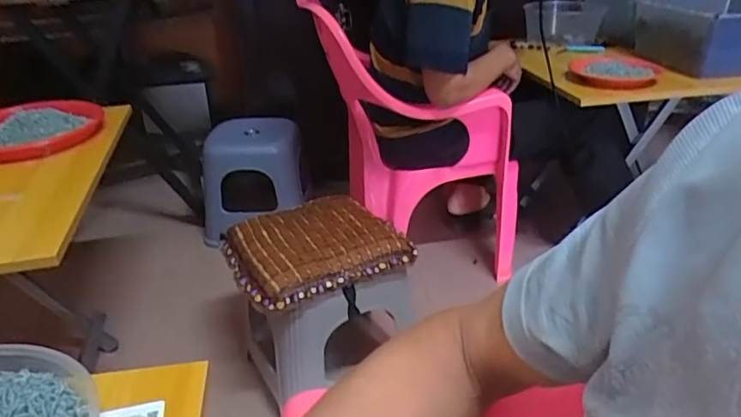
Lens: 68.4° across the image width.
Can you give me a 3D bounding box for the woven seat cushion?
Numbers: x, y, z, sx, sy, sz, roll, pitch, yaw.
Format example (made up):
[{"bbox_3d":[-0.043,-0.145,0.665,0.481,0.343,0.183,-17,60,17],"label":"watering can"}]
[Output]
[{"bbox_3d":[-0.099,0.069,0.996,0.291,0.065,0.251,-11,33,-27],"label":"woven seat cushion"}]

